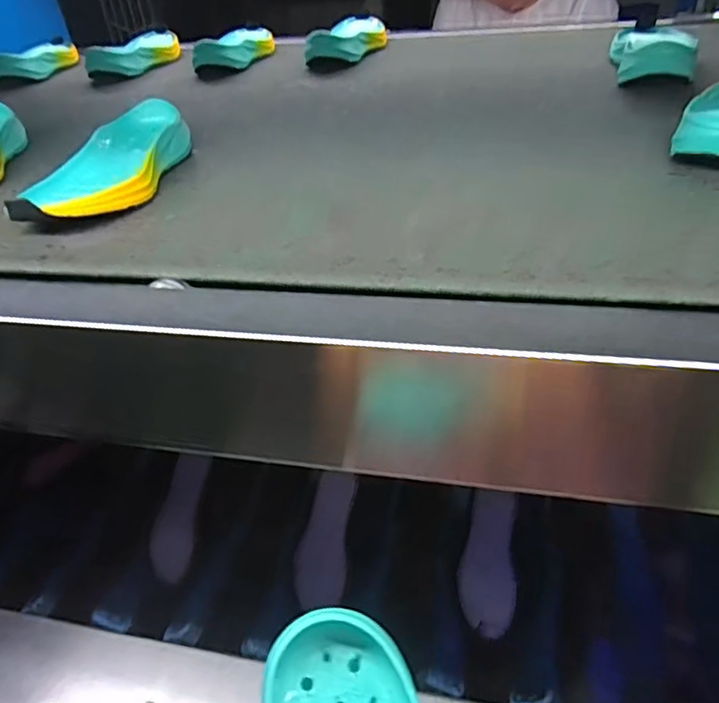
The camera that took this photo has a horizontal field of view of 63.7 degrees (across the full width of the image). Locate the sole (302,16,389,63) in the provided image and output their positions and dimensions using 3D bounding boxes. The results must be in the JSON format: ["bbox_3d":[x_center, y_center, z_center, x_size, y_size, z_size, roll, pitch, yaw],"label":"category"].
[{"bbox_3d":[-0.009,-0.442,0.816,0.082,0.042,0.180,5,40,14],"label":"sole"}]

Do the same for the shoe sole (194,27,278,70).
[{"bbox_3d":[-0.173,-0.444,0.844,0.063,0.040,0.202,4,40,12],"label":"shoe sole"}]

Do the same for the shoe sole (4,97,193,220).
[{"bbox_3d":[-0.200,-0.152,0.471,0.078,0.038,0.189,-1,39,6],"label":"shoe sole"}]

